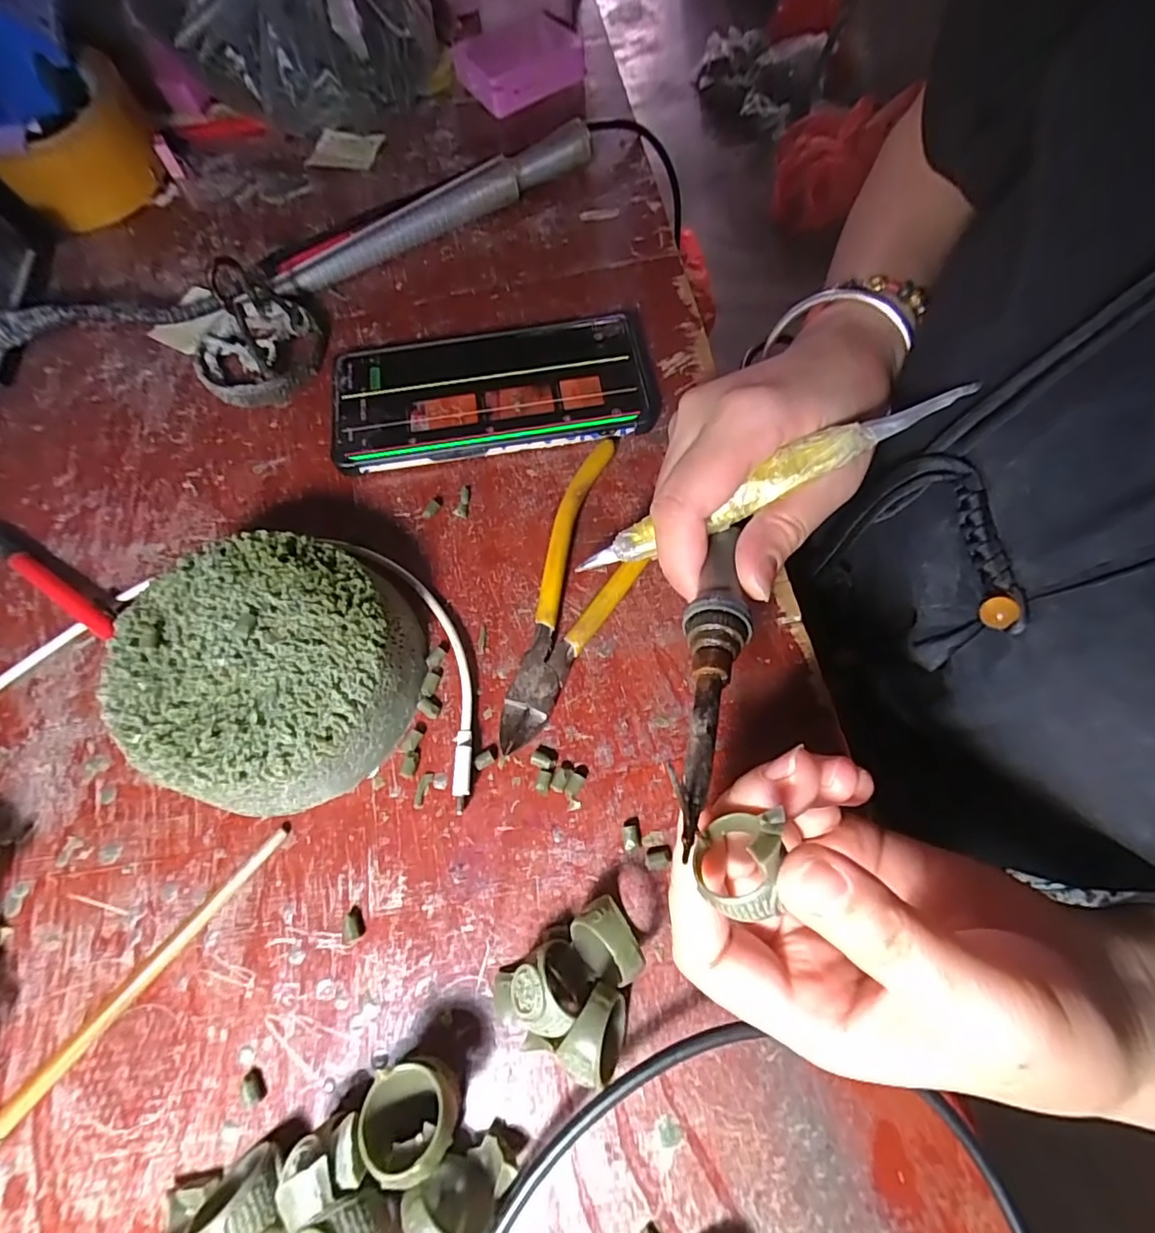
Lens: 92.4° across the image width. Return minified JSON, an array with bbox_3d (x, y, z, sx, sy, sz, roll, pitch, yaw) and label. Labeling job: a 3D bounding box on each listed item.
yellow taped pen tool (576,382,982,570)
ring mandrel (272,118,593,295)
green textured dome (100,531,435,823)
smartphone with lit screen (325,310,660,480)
[{"bbox_3d":[0.065,-0.047,0.209,0.147,0.008,0.013,-23,67,22],"label":"yellow taped pen tool"},{"bbox_3d":[-0.082,-0.247,0.336,0.212,0.018,0.022,-34,71,-10],"label":"ring mandrel"},{"bbox_3d":[-0.115,0.019,0.221,0.099,0.045,0.104,-1,68,2],"label":"green textured dome"},{"bbox_3d":[-0.043,-0.121,0.293,0.164,0.013,0.078,-10,68,-1],"label":"smartphone with lit screen"}]

